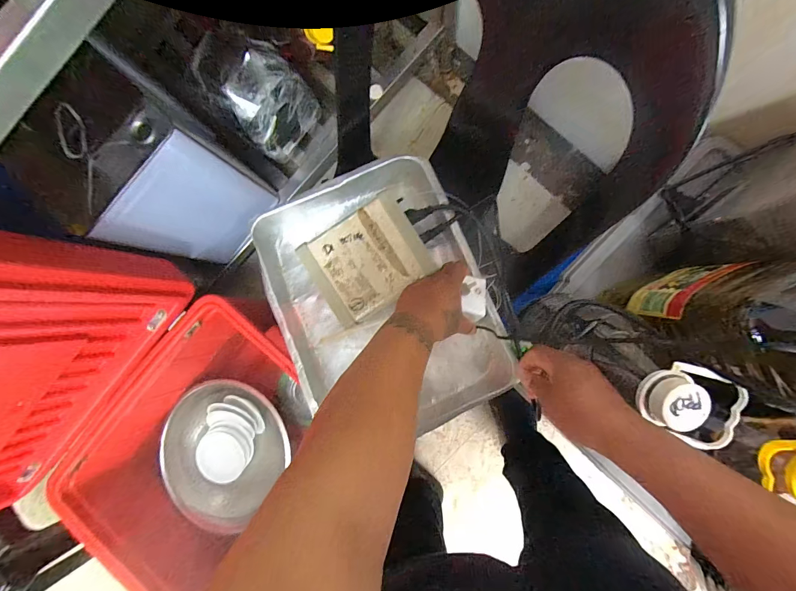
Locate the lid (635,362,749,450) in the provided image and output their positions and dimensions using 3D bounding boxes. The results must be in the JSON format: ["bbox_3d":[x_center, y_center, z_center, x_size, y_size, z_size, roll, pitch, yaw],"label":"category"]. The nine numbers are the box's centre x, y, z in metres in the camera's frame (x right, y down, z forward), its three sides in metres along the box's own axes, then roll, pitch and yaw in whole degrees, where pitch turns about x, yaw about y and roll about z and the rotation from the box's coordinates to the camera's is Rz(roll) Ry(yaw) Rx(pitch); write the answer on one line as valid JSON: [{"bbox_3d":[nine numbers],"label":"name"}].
[{"bbox_3d":[0.306,0.111,0.343,0.092,0.034,0.071,29,92,4],"label":"lid"}]

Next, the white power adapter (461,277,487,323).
[{"bbox_3d":[0.110,0.004,0.480,0.033,0.020,0.062,2,90,5],"label":"white power adapter"}]

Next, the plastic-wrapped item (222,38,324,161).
[{"bbox_3d":[-0.287,-0.425,0.770,0.105,0.203,0.176,41,93,4],"label":"plastic-wrapped item"}]

